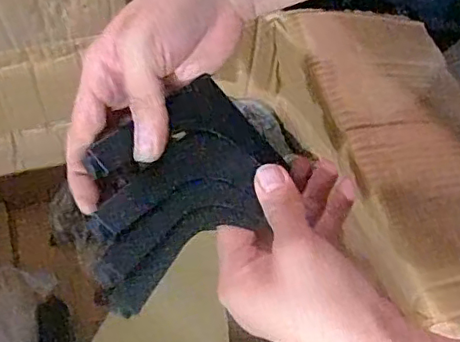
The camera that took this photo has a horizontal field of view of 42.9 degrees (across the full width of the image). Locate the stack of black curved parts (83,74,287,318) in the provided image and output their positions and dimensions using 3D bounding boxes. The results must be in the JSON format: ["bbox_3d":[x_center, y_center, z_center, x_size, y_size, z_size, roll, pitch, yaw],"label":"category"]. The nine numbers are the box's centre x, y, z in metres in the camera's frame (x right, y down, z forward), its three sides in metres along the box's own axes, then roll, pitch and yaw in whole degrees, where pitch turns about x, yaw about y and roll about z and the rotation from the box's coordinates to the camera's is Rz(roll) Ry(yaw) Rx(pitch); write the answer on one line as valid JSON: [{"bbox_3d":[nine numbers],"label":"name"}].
[{"bbox_3d":[-0.036,0.009,0.358,0.127,0.023,0.096,-31,66,-15],"label":"stack of black curved parts"}]

